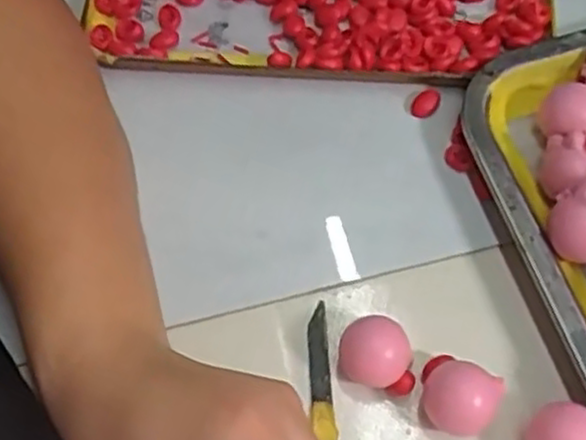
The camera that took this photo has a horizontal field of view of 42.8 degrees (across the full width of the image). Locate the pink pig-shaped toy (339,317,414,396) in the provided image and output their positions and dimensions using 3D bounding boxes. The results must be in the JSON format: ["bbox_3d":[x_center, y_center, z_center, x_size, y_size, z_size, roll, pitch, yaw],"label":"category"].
[{"bbox_3d":[0.036,0.057,0.314,0.031,0.027,0.025,10,65,7],"label":"pink pig-shaped toy"}]

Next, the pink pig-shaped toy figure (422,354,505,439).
[{"bbox_3d":[0.067,0.073,0.306,0.031,0.023,0.027,26,67,14],"label":"pink pig-shaped toy figure"}]

